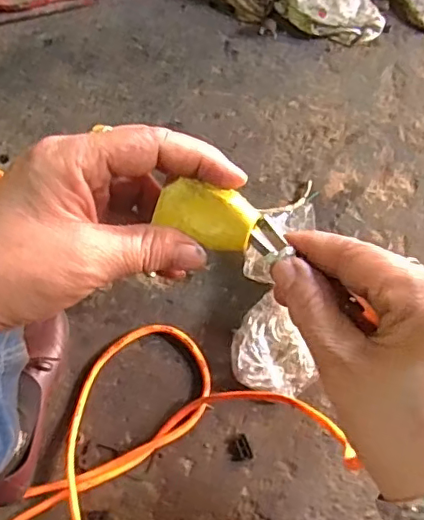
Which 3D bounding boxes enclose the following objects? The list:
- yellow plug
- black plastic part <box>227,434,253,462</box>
[{"bbox_3d":[0.004,-0.018,0.258,0.059,0.012,0.024,21,73,4],"label":"yellow plug"},{"bbox_3d":[0.033,0.231,0.697,0.026,0.004,0.030,-18,73,-6],"label":"black plastic part"}]

